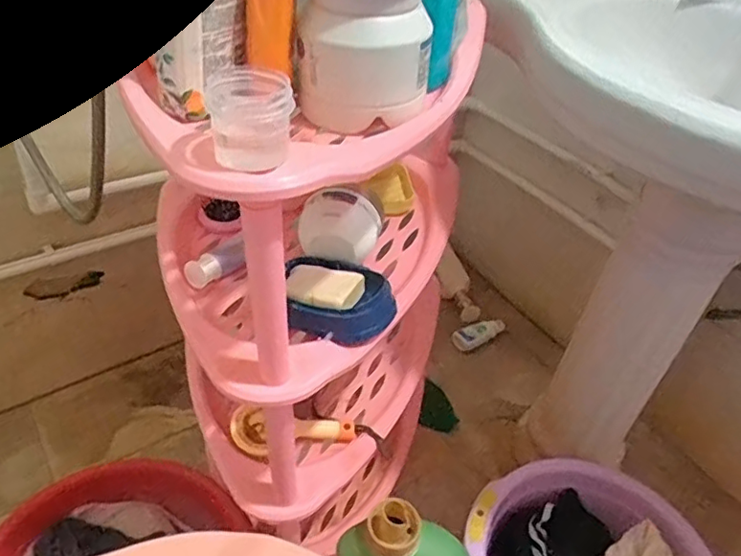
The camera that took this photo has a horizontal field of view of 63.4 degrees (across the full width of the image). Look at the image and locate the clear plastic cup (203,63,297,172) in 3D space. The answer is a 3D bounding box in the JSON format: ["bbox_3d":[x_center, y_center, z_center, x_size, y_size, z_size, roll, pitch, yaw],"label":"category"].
[{"bbox_3d":[-0.074,-0.099,0.378,0.042,0.052,0.045,32,47,25],"label":"clear plastic cup"}]

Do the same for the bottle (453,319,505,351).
[{"bbox_3d":[0.226,0.115,1.248,0.125,0.027,0.050,-16,47,-25],"label":"bottle"}]

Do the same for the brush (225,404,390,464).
[{"bbox_3d":[-0.073,0.184,0.718,0.183,0.043,0.057,-2,42,-11],"label":"brush"}]

